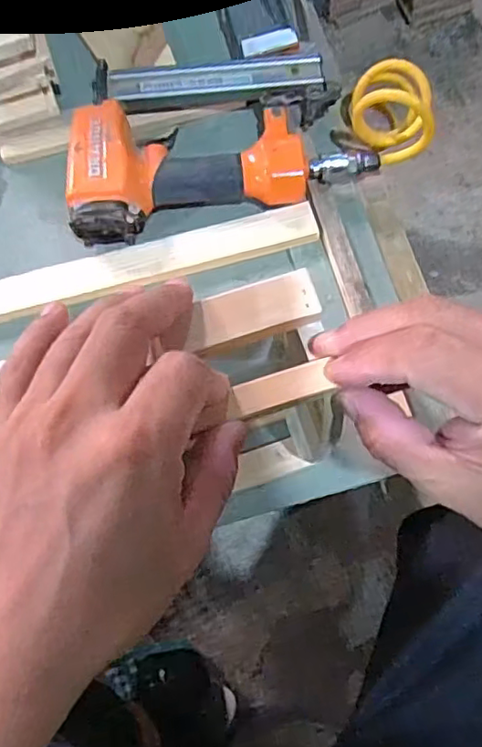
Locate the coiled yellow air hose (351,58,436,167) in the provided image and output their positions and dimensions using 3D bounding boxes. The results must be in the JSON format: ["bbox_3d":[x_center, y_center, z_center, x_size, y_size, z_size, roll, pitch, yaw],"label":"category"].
[{"bbox_3d":[0.124,-0.217,0.484,0.064,0.060,0.082,9,75,4],"label":"coiled yellow air hose"}]

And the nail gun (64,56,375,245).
[{"bbox_3d":[-0.025,-0.205,0.504,0.254,0.056,0.157,-11,75,-1],"label":"nail gun"}]

